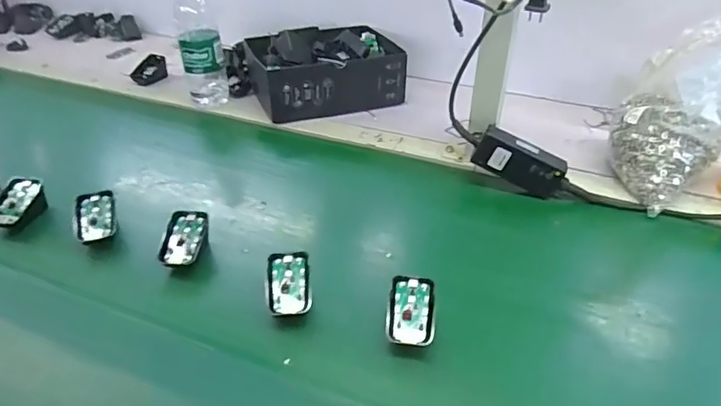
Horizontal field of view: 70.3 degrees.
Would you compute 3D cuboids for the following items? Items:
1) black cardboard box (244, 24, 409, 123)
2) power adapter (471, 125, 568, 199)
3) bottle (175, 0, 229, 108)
[{"bbox_3d":[-0.055,-0.229,0.889,0.250,0.091,0.180,-14,40,-19],"label":"black cardboard box"},{"bbox_3d":[0.206,-0.052,0.663,0.114,0.052,0.027,27,41,4],"label":"power adapter"},{"bbox_3d":[-0.264,-0.268,0.842,0.068,0.223,0.061,-10,39,-15],"label":"bottle"}]

